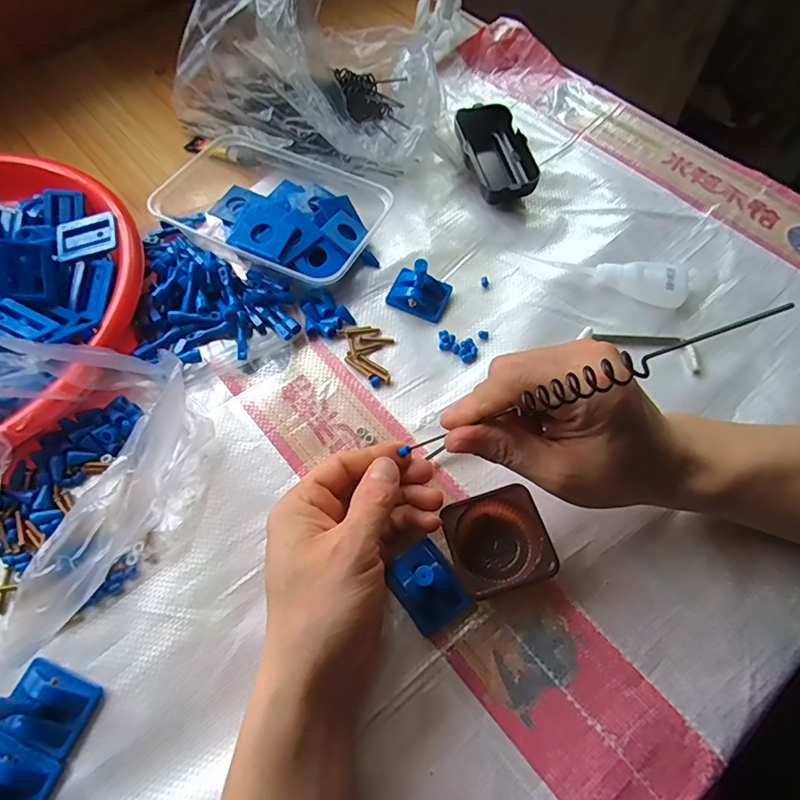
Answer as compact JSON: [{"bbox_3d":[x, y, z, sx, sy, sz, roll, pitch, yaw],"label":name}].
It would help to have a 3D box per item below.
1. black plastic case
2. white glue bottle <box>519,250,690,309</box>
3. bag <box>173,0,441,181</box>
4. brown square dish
[{"bbox_3d":[0.084,-0.218,0.449,0.050,0.027,0.110,-11,62,-4],"label":"black plastic case"},{"bbox_3d":[0.156,-0.097,0.388,0.121,0.018,0.029,15,63,9],"label":"white glue bottle"},{"bbox_3d":[-0.061,-0.301,0.426,0.217,0.151,0.161,27,66,15],"label":"bag"},{"bbox_3d":[0.056,0.083,0.292,0.053,0.027,0.053,-16,62,-7],"label":"brown square dish"}]

